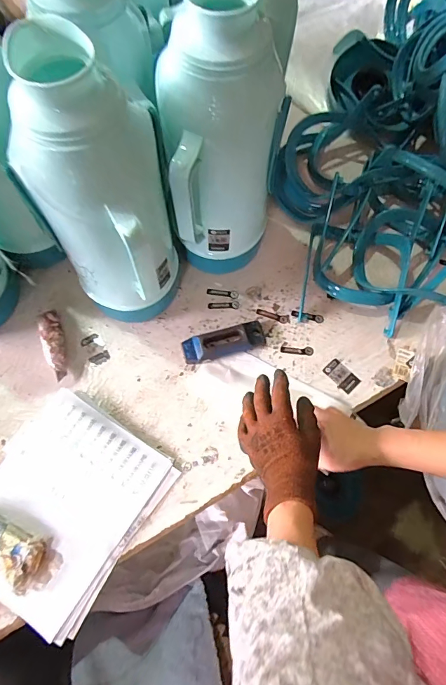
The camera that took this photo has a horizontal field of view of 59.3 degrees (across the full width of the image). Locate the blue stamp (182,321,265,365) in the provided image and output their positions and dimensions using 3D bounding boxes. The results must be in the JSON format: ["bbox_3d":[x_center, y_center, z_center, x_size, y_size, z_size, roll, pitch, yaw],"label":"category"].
[{"bbox_3d":[0.002,-0.001,0.632,0.133,0.028,0.045,-17,70,-8],"label":"blue stamp"}]

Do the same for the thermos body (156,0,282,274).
[{"bbox_3d":[-0.011,-0.233,0.533,0.136,0.382,0.118,-19,70,-9],"label":"thermos body"}]

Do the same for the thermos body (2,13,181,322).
[{"bbox_3d":[-0.140,-0.151,0.497,0.134,0.386,0.136,13,69,4],"label":"thermos body"}]

